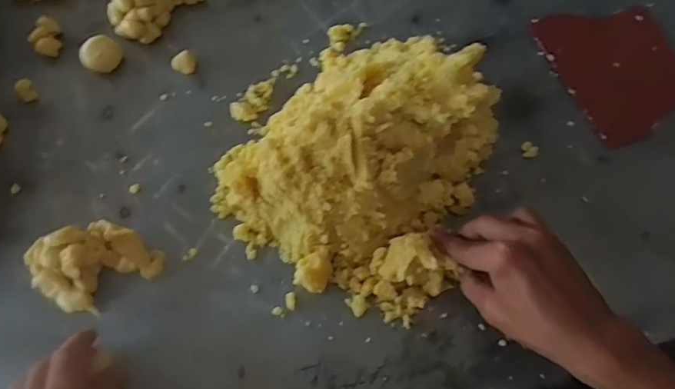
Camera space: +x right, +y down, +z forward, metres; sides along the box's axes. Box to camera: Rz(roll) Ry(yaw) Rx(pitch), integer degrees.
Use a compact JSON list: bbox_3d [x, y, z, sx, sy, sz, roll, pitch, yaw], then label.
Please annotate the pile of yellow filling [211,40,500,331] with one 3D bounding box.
[{"bbox_3d":[0.014,-0.034,0.444,0.219,0.126,0.197,30,66,16],"label":"pile of yellow filling"}]

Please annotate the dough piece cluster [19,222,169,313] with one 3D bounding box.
[{"bbox_3d":[-0.215,0.059,0.461,0.092,0.026,0.085,35,67,18],"label":"dough piece cluster"}]

